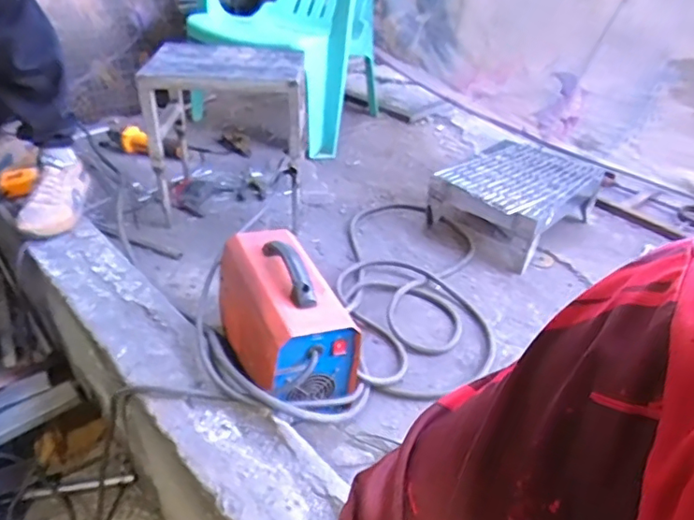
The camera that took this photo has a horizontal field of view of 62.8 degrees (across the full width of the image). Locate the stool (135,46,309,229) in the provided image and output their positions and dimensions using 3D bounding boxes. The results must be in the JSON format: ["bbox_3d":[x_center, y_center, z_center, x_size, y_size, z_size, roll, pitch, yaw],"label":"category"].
[{"bbox_3d":[-0.304,-0.328,1.463,0.388,0.379,0.292,1,35,-1],"label":"stool"}]

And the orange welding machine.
[{"bbox_3d":[-0.112,0.088,0.986,0.159,0.189,0.340,-15,38,-22],"label":"orange welding machine"}]

